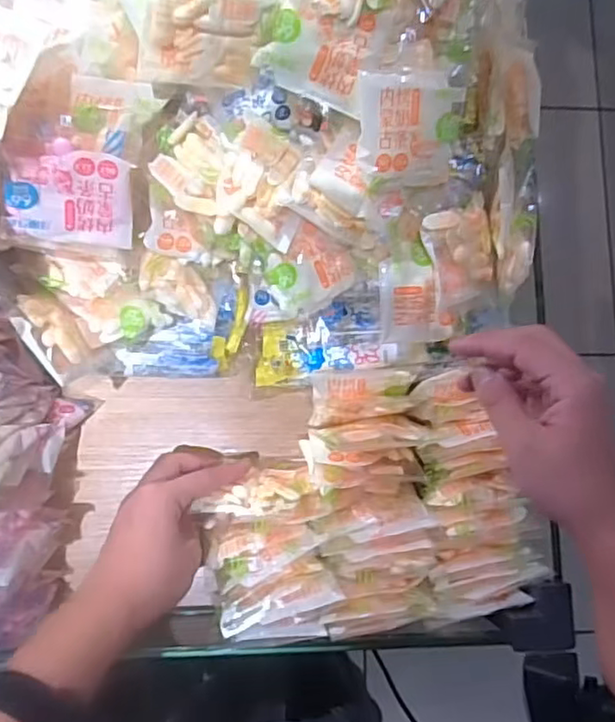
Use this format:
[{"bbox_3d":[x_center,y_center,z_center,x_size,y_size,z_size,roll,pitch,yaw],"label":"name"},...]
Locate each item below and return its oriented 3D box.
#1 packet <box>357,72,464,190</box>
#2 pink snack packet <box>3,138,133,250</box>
[{"bbox_3d":[0.075,-0.167,0.456,0.080,0.011,0.075,-8,115,-20],"label":"packet"},{"bbox_3d":[-0.160,-0.108,0.423,0.080,0.076,0.007,-1,47,-17],"label":"pink snack packet"}]

